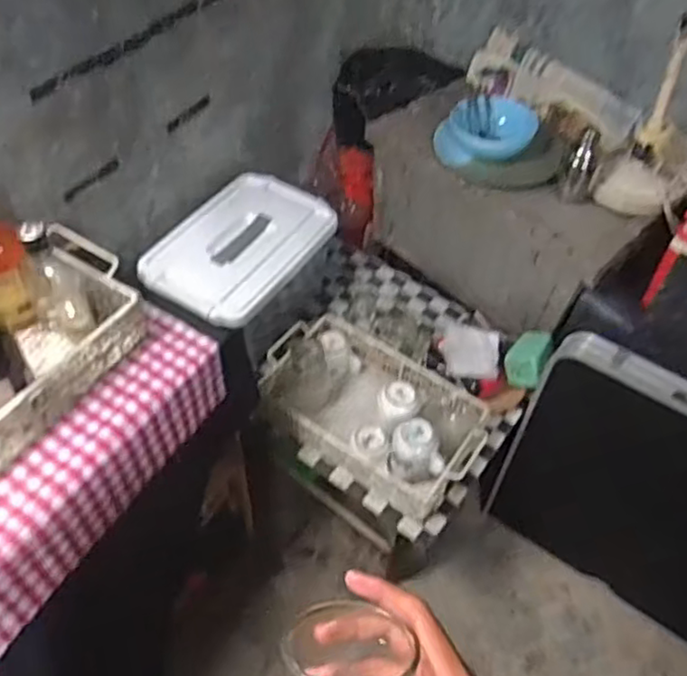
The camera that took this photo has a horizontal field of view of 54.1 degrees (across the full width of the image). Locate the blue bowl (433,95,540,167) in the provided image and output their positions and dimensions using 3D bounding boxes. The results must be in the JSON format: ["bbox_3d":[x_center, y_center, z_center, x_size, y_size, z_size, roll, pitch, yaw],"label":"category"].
[{"bbox_3d":[0.290,-0.442,1.404,0.189,0.093,0.145,2,49,-3],"label":"blue bowl"}]

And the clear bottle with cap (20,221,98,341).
[{"bbox_3d":[-0.390,-0.086,0.904,0.062,0.160,0.073,-26,56,-25],"label":"clear bottle with cap"}]

